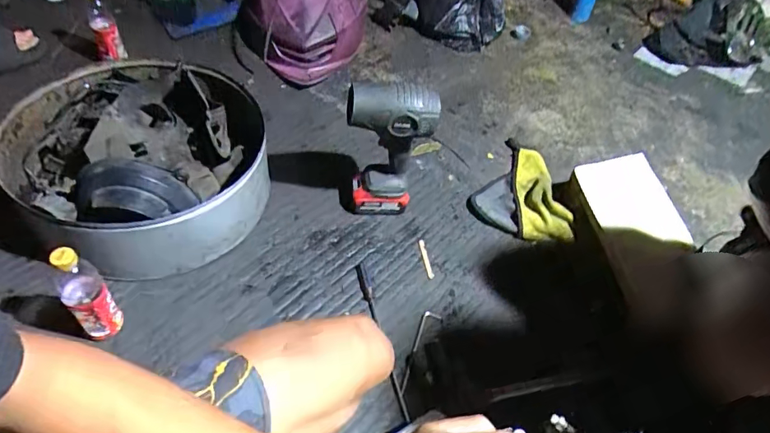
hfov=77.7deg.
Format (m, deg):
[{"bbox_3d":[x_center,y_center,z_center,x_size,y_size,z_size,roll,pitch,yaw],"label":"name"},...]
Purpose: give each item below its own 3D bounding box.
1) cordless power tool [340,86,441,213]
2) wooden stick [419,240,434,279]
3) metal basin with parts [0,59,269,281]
[{"bbox_3d":[0.001,-0.116,0.889,0.153,0.268,0.069,-5,52,-12],"label":"cordless power tool"},{"bbox_3d":[0.081,0.084,0.940,0.012,0.004,0.089,-5,52,-12],"label":"wooden stick"},{"bbox_3d":[-0.439,-0.118,0.898,0.430,0.208,0.444,4,50,-5],"label":"metal basin with parts"}]

